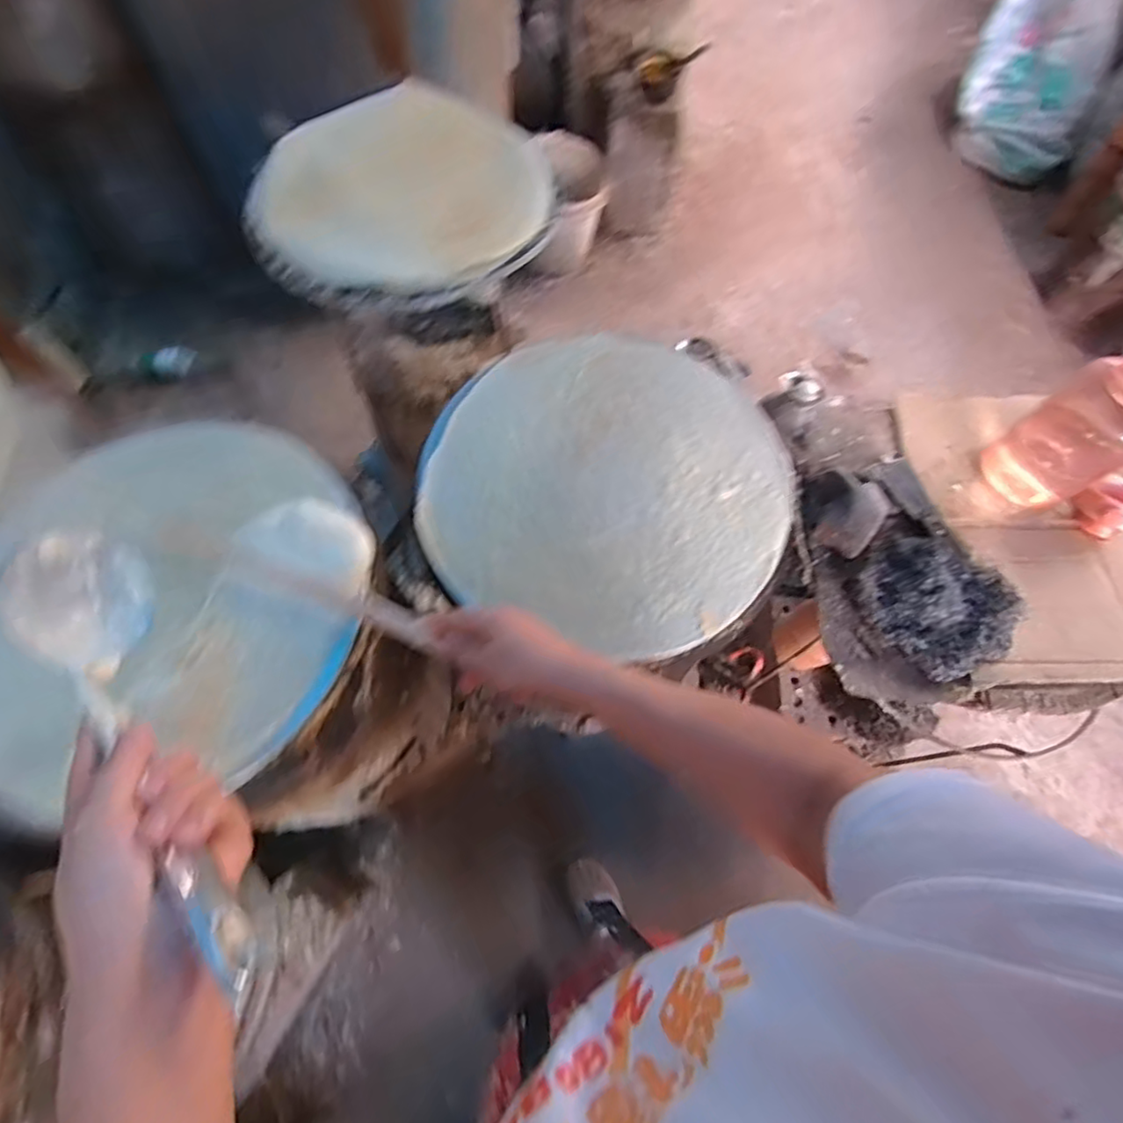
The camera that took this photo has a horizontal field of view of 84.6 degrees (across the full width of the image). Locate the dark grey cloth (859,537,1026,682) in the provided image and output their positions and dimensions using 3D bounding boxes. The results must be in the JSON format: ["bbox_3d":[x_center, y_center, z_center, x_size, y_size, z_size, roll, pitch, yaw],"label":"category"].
[{"bbox_3d":[0.415,0.045,0.686,0.143,0.034,0.160,-30,69,-14],"label":"dark grey cloth"}]

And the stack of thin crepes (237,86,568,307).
[{"bbox_3d":[-0.206,-0.484,0.809,0.397,0.059,0.382,-3,65,-2],"label":"stack of thin crepes"}]

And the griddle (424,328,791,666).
[{"bbox_3d":[0.050,-0.087,0.630,0.362,0.036,0.333,0,65,-1],"label":"griddle"}]

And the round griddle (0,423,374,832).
[{"bbox_3d":[-0.339,0.022,0.533,0.327,0.047,0.324,0,65,-1],"label":"round griddle"}]

